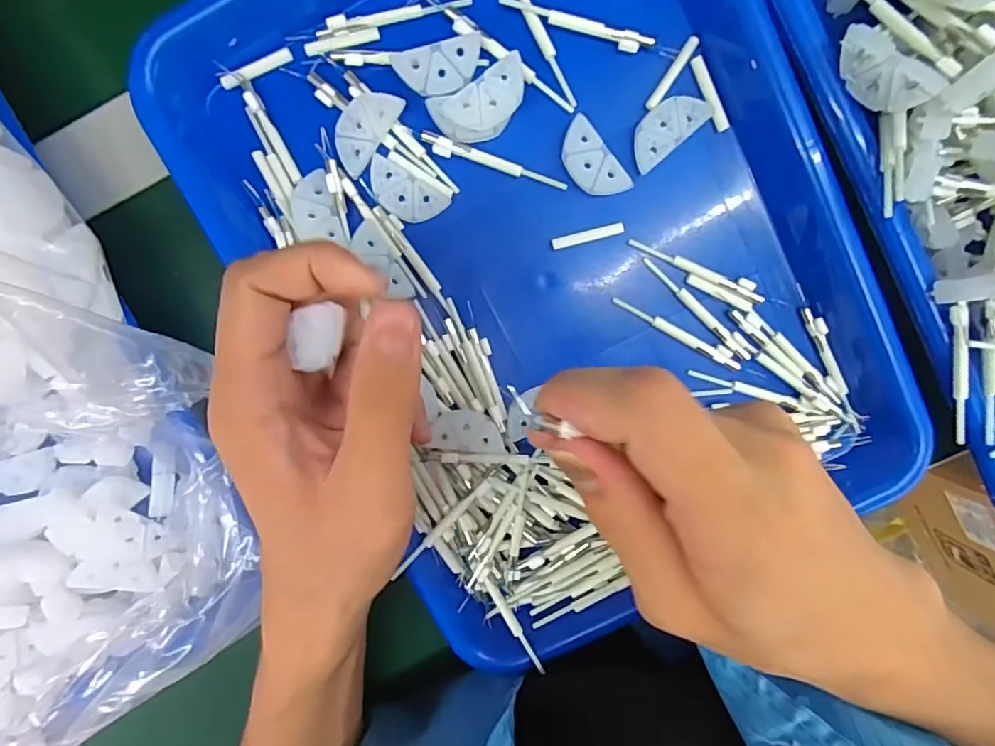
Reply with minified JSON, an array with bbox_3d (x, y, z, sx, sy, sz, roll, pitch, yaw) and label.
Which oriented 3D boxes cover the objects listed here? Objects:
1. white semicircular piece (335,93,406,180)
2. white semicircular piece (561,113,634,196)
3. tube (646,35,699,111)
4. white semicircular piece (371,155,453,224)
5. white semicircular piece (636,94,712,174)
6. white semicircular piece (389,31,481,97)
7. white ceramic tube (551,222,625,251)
[{"bbox_3d":[-0.061,-0.109,0.236,0.020,0.004,0.038,33,106,-20],"label":"white semicircular piece"},{"bbox_3d":[0.043,-0.096,0.243,0.020,0.004,0.038,-38,97,6],"label":"white semicircular piece"},{"bbox_3d":[0.079,-0.134,0.236,0.005,0.004,0.034,33,98,-4],"label":"tube"},{"bbox_3d":[-0.043,-0.082,0.244,0.037,0.004,0.020,32,98,-4],"label":"white semicircular piece"},{"bbox_3d":[0.076,-0.111,0.240,0.038,0.007,0.019,-41,96,6],"label":"white semicircular piece"},{"bbox_3d":[-0.024,-0.133,0.232,0.038,0.004,0.020,-17,112,-3],"label":"white semicircular piece"},{"bbox_3d":[0.043,-0.065,0.249,0.034,0.004,0.005,-14,99,3],"label":"white ceramic tube"}]

